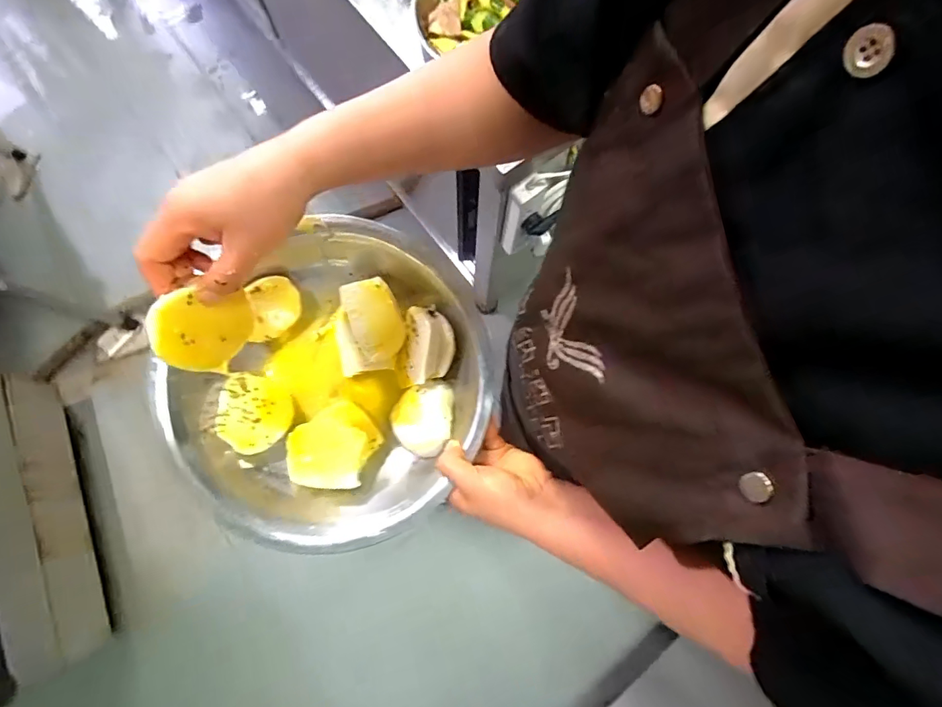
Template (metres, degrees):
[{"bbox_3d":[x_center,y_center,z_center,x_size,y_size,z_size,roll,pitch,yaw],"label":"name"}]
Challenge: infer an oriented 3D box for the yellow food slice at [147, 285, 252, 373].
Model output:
[{"bbox_3d":[-0.183,-0.015,0.327,0.005,0.066,0.053,14,105,33],"label":"yellow food slice"}]

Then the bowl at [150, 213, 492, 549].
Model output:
[{"bbox_3d":[-0.116,0.028,0.433,0.253,0.069,0.275,0,79,0],"label":"bowl"}]

